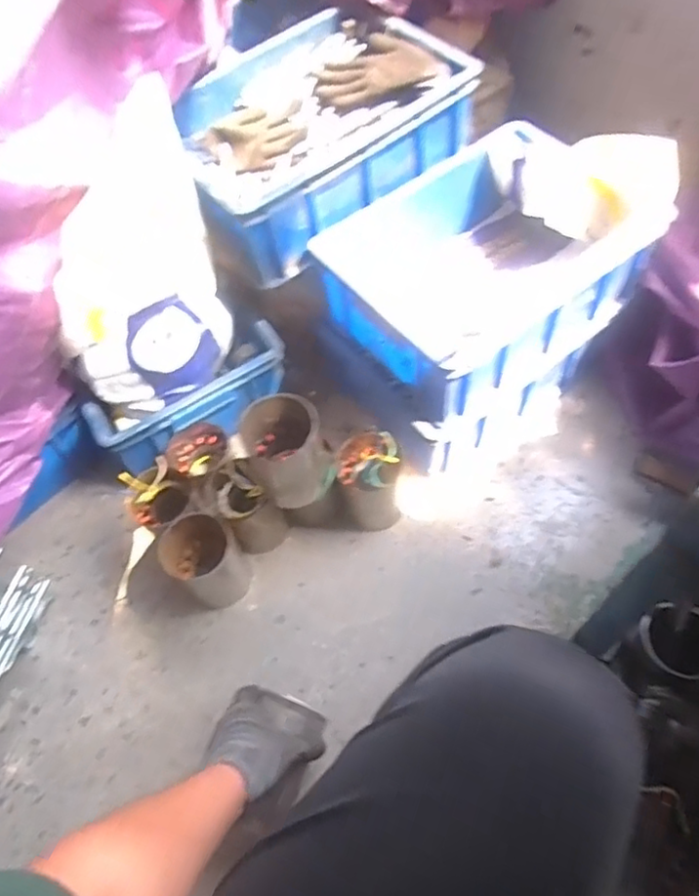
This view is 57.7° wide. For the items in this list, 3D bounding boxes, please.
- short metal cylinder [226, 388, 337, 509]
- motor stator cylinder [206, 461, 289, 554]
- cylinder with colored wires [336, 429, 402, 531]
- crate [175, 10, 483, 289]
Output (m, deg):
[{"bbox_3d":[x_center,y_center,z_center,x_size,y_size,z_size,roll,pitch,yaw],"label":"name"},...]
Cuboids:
[{"bbox_3d":[-0.085,0.009,0.817,0.102,0.159,0.101,-2,59,4],"label":"short metal cylinder"},{"bbox_3d":[-0.148,0.090,0.915,0.078,0.114,0.098,-30,62,-12],"label":"motor stator cylinder"},{"bbox_3d":[0.030,0.051,0.904,0.087,0.135,0.094,-2,59,4],"label":"cylinder with colored wires"},{"bbox_3d":[-0.059,-0.467,0.926,0.385,0.135,0.299,-34,63,-15],"label":"crate"}]

